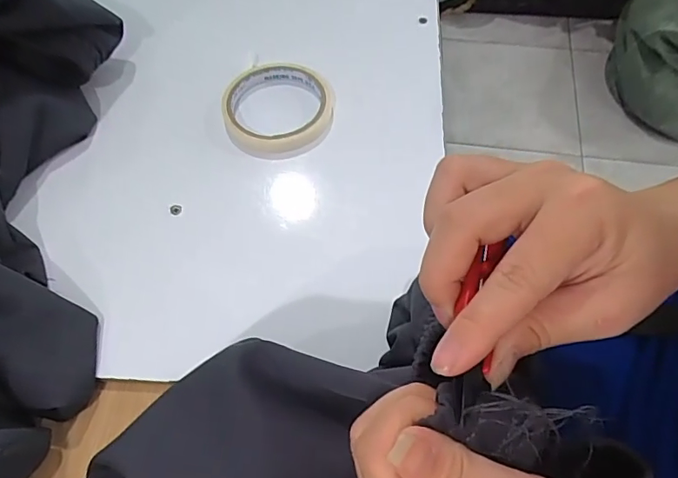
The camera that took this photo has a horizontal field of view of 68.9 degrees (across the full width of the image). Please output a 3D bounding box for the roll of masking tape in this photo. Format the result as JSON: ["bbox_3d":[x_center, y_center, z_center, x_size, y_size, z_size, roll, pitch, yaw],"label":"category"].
[{"bbox_3d":[-0.051,-0.113,0.425,0.088,0.025,0.090,-1,63,1],"label":"roll of masking tape"}]

